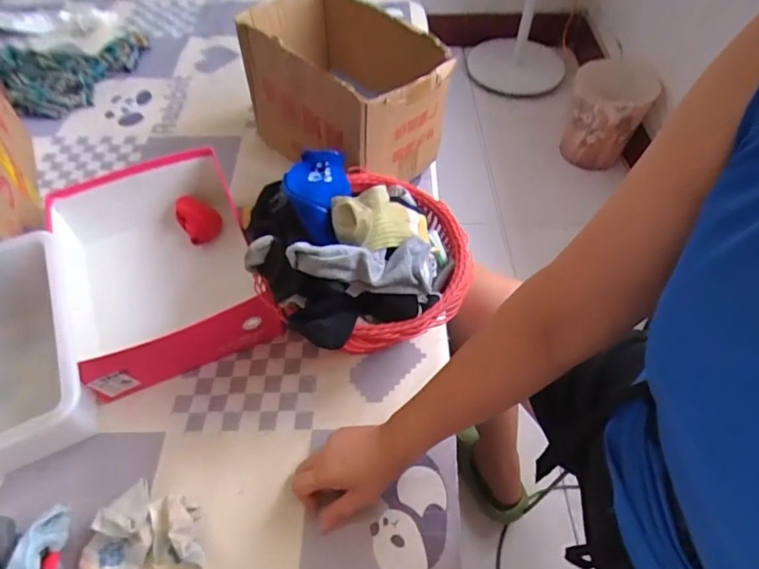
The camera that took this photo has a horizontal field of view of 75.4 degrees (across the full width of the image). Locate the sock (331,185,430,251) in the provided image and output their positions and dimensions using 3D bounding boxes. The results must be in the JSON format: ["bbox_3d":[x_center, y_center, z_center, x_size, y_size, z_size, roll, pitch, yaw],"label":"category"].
[{"bbox_3d":[0.011,-0.083,0.603,0.068,0.060,0.182,39,25,25],"label":"sock"}]

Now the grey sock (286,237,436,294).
[{"bbox_3d":[-0.001,-0.021,0.558,0.213,0.051,0.056,4,47,-32],"label":"grey sock"}]

